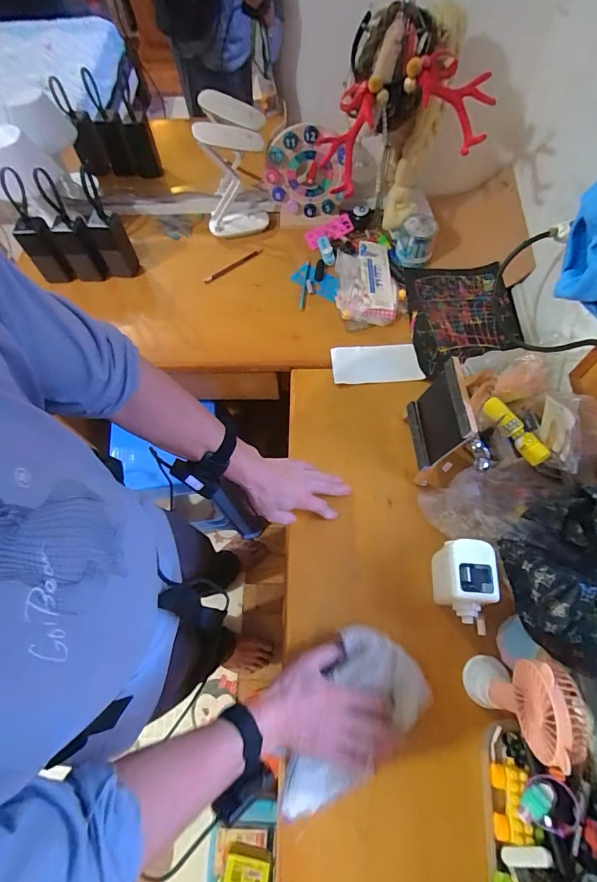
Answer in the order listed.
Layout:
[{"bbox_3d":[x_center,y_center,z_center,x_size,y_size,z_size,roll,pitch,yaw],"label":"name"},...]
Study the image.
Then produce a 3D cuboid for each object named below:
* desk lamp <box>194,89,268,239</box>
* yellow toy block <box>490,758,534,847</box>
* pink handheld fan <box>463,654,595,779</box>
[{"bbox_3d":[-0.140,-0.589,0.910,0.138,0.223,0.155,1,65,2],"label":"desk lamp"},{"bbox_3d":[0.255,0.436,0.506,0.034,0.037,0.084,9,65,6],"label":"yellow toy block"},{"bbox_3d":[0.249,0.297,0.473,0.053,0.207,0.088,15,66,9],"label":"pink handheld fan"}]

